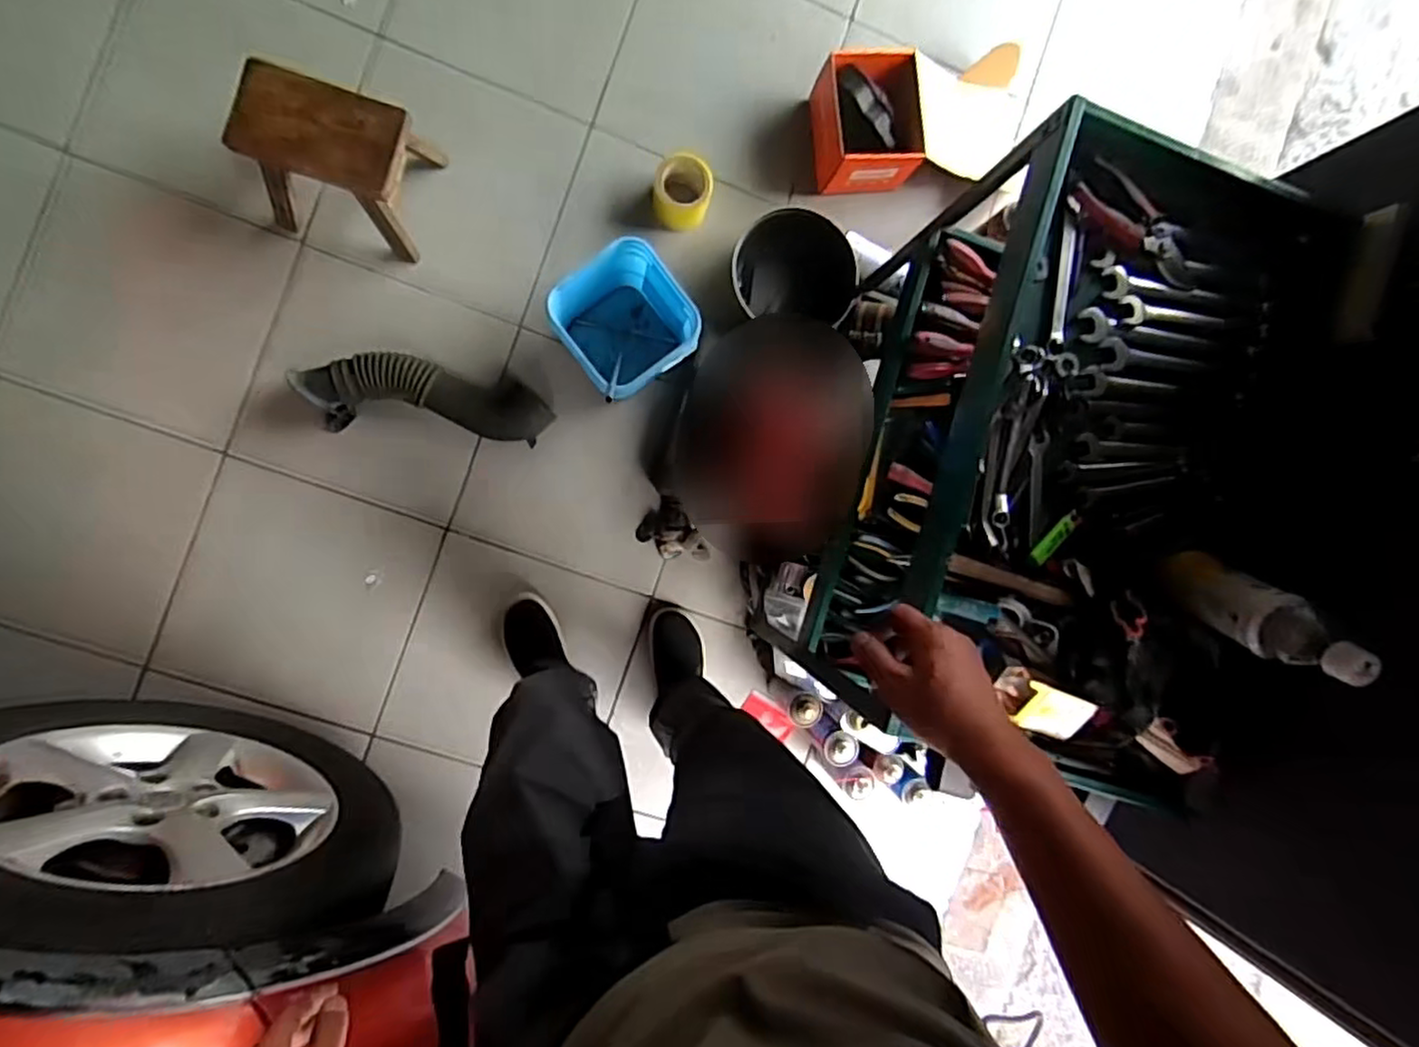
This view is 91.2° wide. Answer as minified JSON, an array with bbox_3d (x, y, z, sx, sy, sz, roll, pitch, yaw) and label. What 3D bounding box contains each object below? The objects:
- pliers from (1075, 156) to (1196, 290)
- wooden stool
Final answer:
[{"bbox_3d":[0.464,-0.313,0.735,0.175,0.024,0.052,27,88,-7],"label":"pliers"},{"bbox_3d":[-0.601,-0.573,1.124,0.240,0.216,0.176,13,90,-7],"label":"wooden stool"}]

